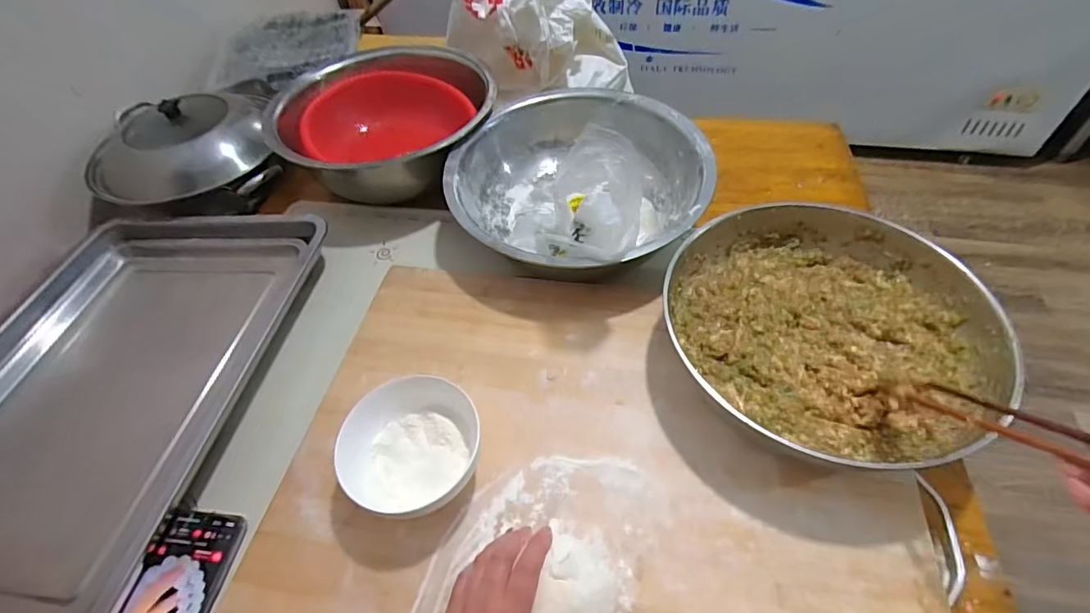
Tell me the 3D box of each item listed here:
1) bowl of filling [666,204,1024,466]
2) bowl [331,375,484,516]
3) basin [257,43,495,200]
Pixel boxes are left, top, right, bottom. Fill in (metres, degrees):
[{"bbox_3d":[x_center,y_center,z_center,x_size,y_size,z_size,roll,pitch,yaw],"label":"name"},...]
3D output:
[{"bbox_3d":[0.280,0.016,0.519,0.295,0.087,0.270,-3,52,3],"label":"bowl of filling"},{"bbox_3d":[-0.119,0.138,0.468,0.121,0.074,0.121,-3,52,3],"label":"bowl"},{"bbox_3d":[-0.241,-0.280,0.815,0.324,0.138,0.324,-3,52,3],"label":"basin"}]

